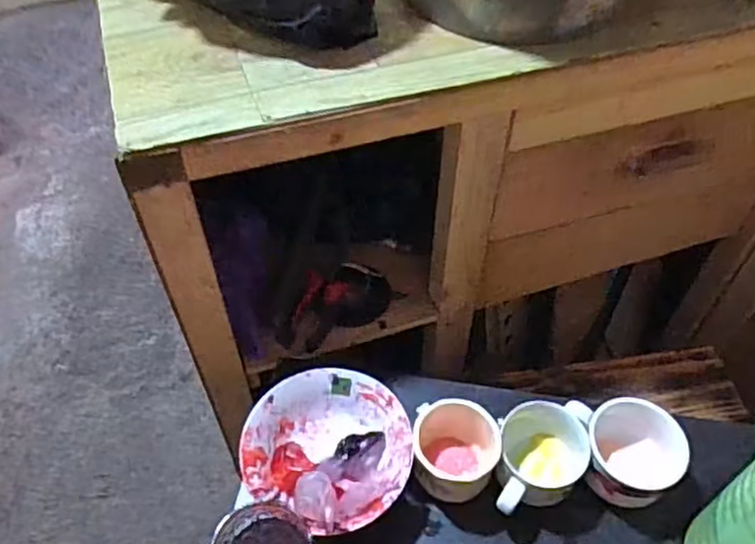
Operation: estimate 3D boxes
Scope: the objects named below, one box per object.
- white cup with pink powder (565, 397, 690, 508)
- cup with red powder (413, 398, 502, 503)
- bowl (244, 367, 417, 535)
[{"bbox_3d":[0.233,0.168,0.609,0.091,0.060,0.082,-2,52,1],"label":"white cup with pink powder"},{"bbox_3d":[0.072,0.168,0.614,0.077,0.076,0.086,-7,52,-4],"label":"cup with red powder"},{"bbox_3d":[-0.044,0.172,0.623,0.153,0.068,0.143,-1,52,1],"label":"bowl"}]

